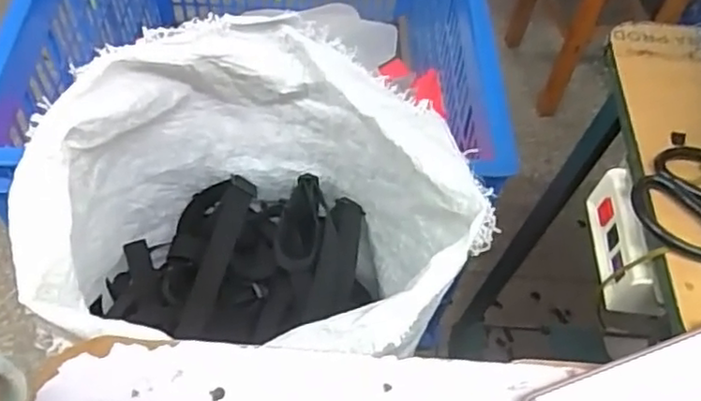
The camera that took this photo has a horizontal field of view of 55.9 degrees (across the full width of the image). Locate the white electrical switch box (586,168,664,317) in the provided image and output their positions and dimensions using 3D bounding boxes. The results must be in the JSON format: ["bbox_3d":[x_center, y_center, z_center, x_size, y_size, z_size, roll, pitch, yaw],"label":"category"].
[{"bbox_3d":[0.222,0.036,0.532,0.035,0.050,0.124,4,54,-1],"label":"white electrical switch box"}]

